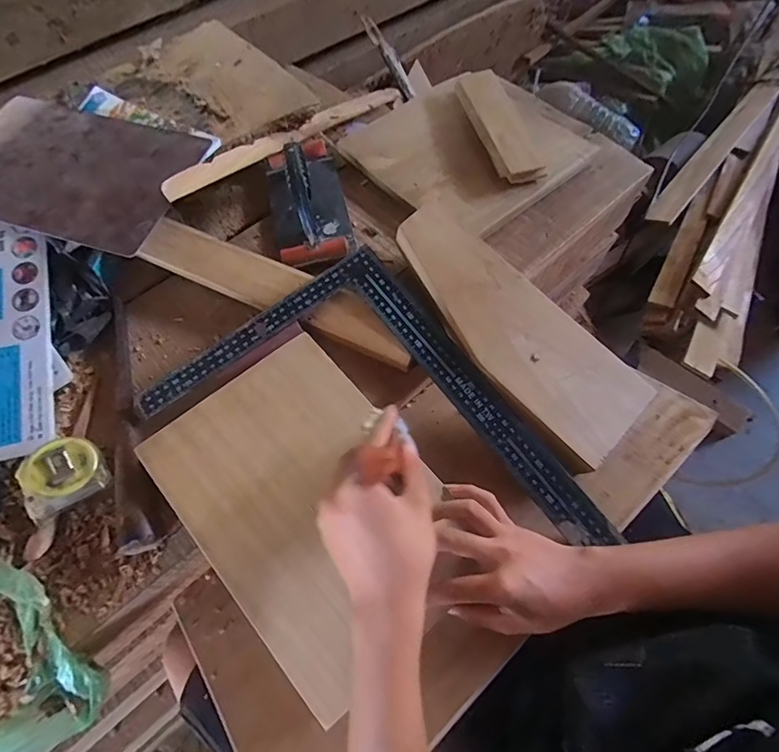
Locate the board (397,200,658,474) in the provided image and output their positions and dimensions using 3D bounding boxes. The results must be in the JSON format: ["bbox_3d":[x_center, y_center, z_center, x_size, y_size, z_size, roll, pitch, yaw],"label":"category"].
[{"bbox_3d":[0.123,-0.051,0.467,0.117,0.014,0.309,-43,80,-13],"label":"board"}]

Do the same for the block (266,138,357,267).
[{"bbox_3d":[-0.107,-0.235,0.558,0.093,0.062,0.212,-13,64,-3],"label":"block"}]

